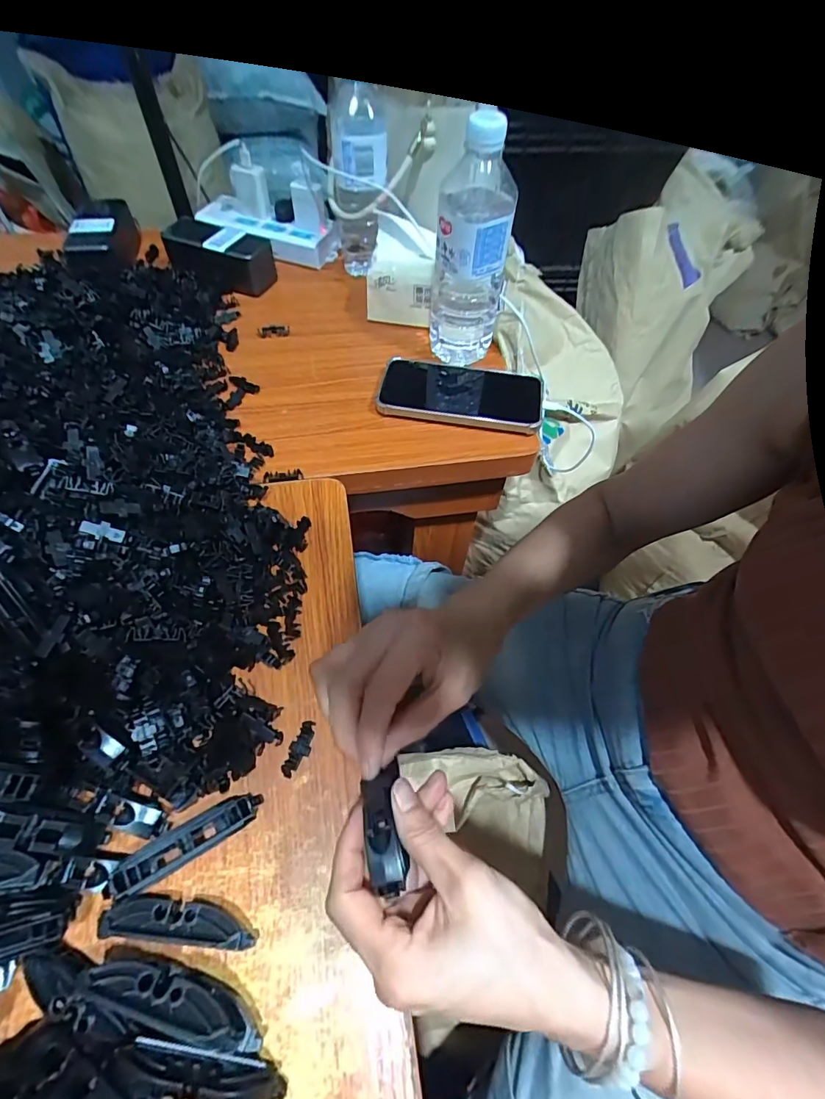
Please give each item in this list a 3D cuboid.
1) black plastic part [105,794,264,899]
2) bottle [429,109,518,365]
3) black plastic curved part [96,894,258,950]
[{"bbox_3d":[-0.129,0.168,0.274,0.082,0.018,0.023,-19,59,-34],"label":"black plastic part"},{"bbox_3d":[0.057,-0.292,0.463,0.069,0.195,0.075,9,58,3],"label":"bottle"},{"bbox_3d":[-0.126,0.202,0.257,0.081,0.019,0.018,5,58,1],"label":"black plastic curved part"}]

